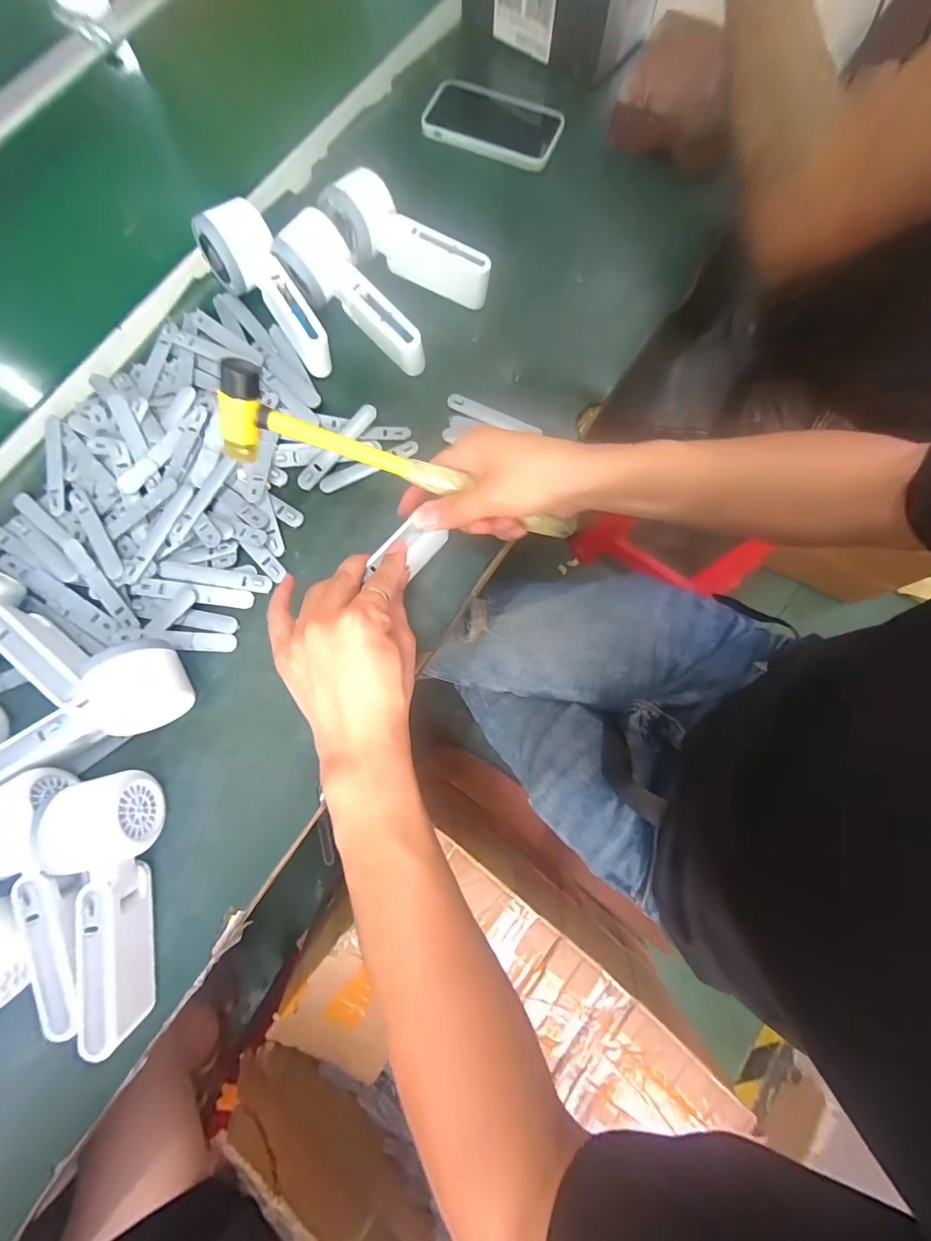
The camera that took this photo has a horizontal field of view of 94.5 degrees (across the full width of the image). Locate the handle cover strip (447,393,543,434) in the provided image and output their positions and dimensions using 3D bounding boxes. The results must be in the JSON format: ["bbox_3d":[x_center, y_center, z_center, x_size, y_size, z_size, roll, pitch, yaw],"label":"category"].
[{"bbox_3d":[0.026,-0.192,0.404,0.090,0.008,0.014,22,79,5],"label":"handle cover strip"}]

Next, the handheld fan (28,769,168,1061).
[{"bbox_3d":[-0.246,0.193,0.299,0.061,0.041,0.164,-15,78,-3],"label":"handheld fan"}]

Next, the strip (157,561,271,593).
[{"bbox_3d":[-0.213,-0.038,0.364,0.091,0.006,0.015,8,78,2],"label":"strip"}]

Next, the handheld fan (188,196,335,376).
[{"bbox_3d":[-0.178,-0.305,0.395,0.059,0.057,0.158,-37,80,-7],"label":"handheld fan"}]

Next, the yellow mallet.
[{"bbox_3d":[-0.039,-0.109,0.319,0.273,0.049,0.042,15,77,-14],"label":"yellow mallet"}]

